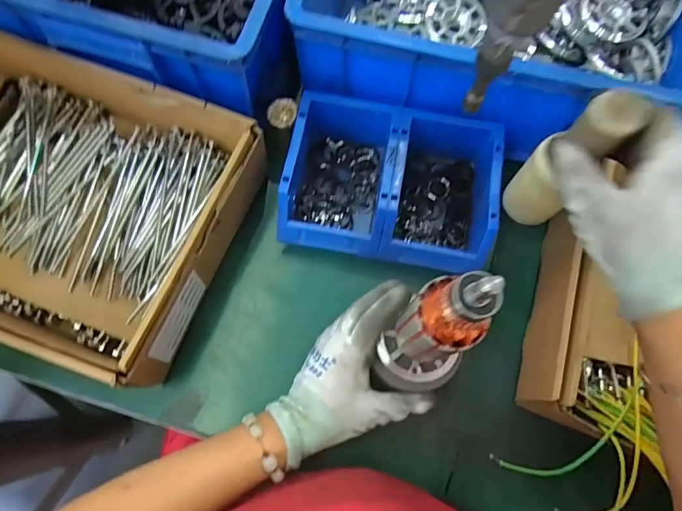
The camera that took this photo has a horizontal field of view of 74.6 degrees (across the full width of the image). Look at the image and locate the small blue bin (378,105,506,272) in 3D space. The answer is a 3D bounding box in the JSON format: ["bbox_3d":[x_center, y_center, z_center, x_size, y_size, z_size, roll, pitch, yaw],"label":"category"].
[{"bbox_3d":[0.103,-0.064,0.476,0.110,0.075,0.154,11,73,2],"label":"small blue bin"}]

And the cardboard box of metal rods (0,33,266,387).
[{"bbox_3d":[-0.299,-0.066,0.443,0.381,0.083,0.262,20,73,5],"label":"cardboard box of metal rods"}]

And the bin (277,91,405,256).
[{"bbox_3d":[0.000,-0.083,0.479,0.105,0.073,0.155,10,73,2],"label":"bin"}]

